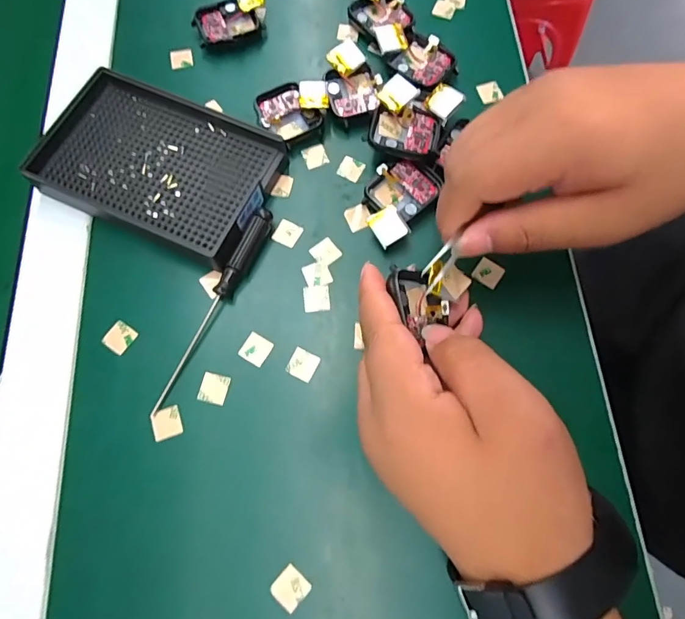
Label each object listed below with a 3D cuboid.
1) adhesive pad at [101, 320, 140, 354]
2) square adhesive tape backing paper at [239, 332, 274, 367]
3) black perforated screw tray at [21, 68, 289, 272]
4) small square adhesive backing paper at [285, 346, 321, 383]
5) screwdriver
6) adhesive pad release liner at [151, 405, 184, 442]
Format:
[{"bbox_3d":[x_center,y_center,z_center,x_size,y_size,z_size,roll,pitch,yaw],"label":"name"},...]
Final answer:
[{"bbox_3d":[-0.130,0.016,0.249,0.016,0.004,0.016,30,75,10],"label":"adhesive pad"},{"bbox_3d":[-0.050,0.022,0.246,0.016,0.004,0.016,30,75,10],"label":"square adhesive tape backing paper"},{"bbox_3d":[-0.116,-0.090,0.273,0.140,0.026,0.091,23,74,9],"label":"black perforated screw tray"},{"bbox_3d":[-0.023,0.031,0.244,0.016,0.004,0.016,25,74,9],"label":"small square adhesive backing paper"},{"bbox_3d":[-0.073,-0.001,0.249,0.011,0.015,0.130,24,74,9],"label":"screwdriver"},{"bbox_3d":[-0.097,0.062,0.235,0.016,0.004,0.016,-20,72,-5],"label":"adhesive pad release liner"}]

